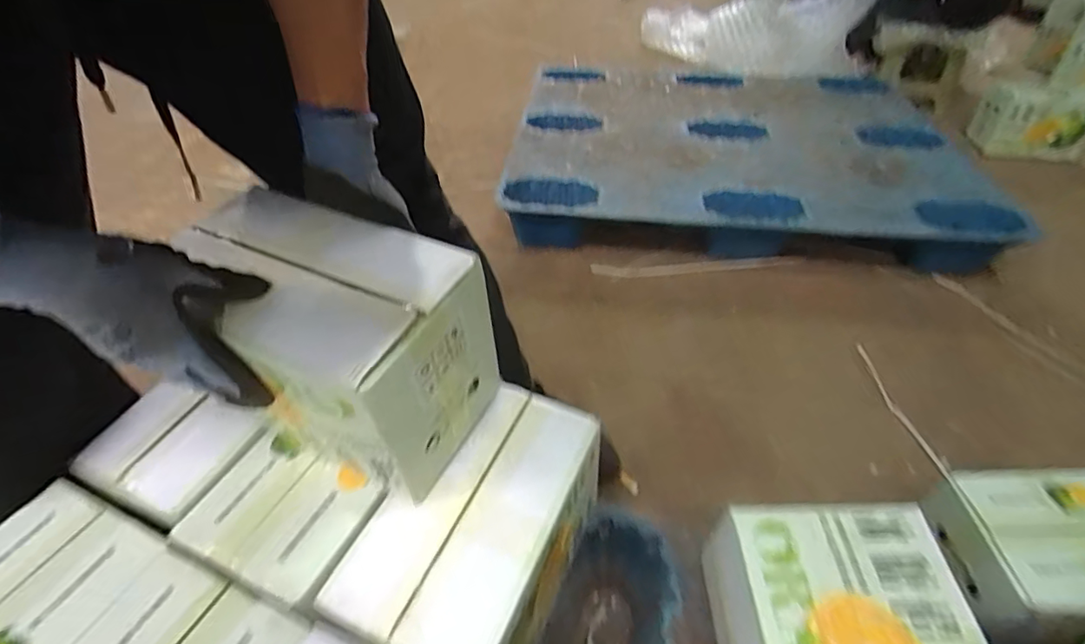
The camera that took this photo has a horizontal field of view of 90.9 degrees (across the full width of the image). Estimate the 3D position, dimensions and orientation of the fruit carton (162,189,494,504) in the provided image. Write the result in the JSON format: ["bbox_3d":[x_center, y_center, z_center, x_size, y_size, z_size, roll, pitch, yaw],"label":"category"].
[{"bbox_3d":[-0.181,0.020,0.478,0.226,0.170,0.155,18,46,17],"label":"fruit carton"}]

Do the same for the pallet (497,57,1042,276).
[{"bbox_3d":[0.531,-0.492,1.547,1.195,0.124,0.965,4,44,4],"label":"pallet"}]

